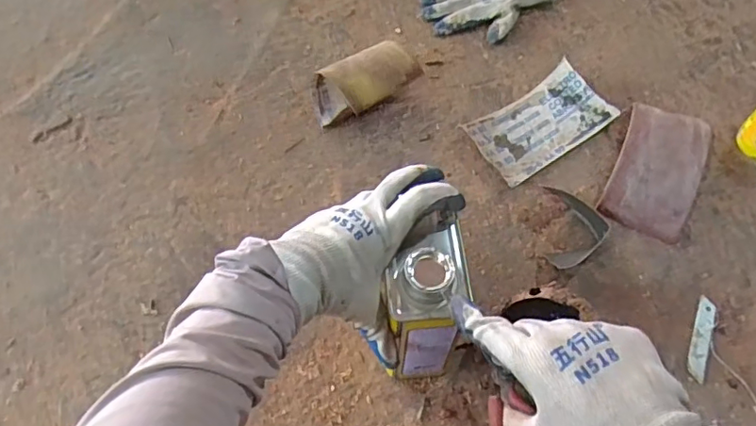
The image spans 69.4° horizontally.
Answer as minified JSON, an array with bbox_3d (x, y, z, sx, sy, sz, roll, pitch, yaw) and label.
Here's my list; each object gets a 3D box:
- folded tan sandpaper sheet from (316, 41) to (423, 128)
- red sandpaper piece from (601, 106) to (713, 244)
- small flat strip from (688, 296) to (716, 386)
[{"bbox_3d":[-0.013,-0.167,0.701,0.138,0.067,0.063,-16,61,-10],"label":"folded tan sandpaper sheet"},{"bbox_3d":[0.338,-0.058,0.658,0.095,0.039,0.182,23,62,12],"label":"red sandpaper piece"},{"bbox_3d":[0.338,0.129,0.567,0.018,0.004,0.096,23,62,12],"label":"small flat strip"}]

